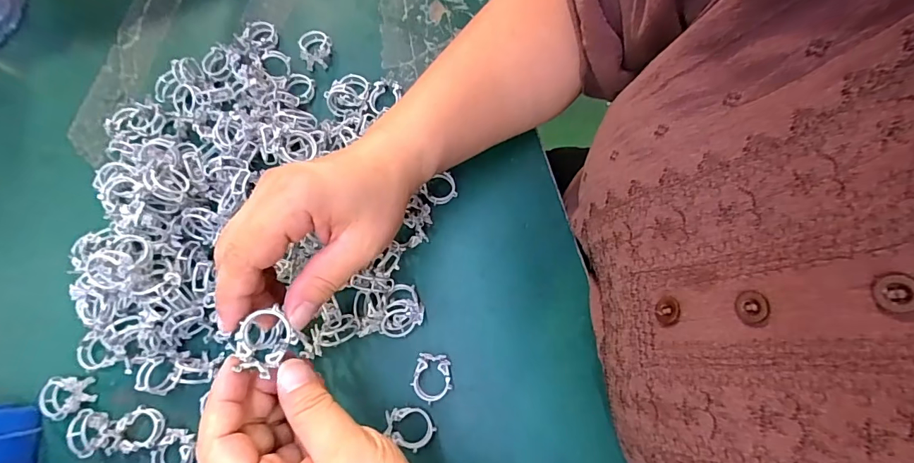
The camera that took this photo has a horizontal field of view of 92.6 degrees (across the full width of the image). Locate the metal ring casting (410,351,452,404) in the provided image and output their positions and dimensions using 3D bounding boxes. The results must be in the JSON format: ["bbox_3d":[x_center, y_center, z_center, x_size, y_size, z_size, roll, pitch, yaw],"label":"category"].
[{"bbox_3d":[-0.016,0.097,0.291,0.025,0.009,0.031,4,74,2],"label":"metal ring casting"}]

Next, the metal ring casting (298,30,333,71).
[{"bbox_3d":[-0.118,-0.153,0.366,0.026,0.010,0.032,-11,74,-2],"label":"metal ring casting"}]

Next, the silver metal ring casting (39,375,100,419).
[{"bbox_3d":[-0.272,0.115,0.302,0.036,0.011,0.027,0,74,1],"label":"silver metal ring casting"}]

